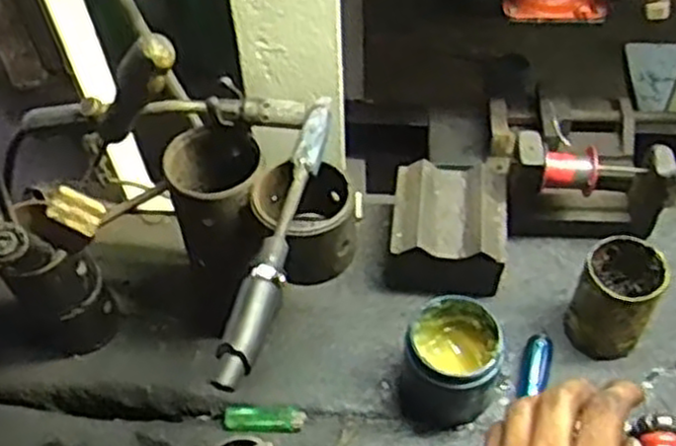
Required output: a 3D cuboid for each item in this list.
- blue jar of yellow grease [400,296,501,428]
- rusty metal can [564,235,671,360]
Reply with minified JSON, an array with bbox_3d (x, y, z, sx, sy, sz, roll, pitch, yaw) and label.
[{"bbox_3d":[0.110,0.137,0.746,0.084,0.109,0.089,-1,52,2],"label":"blue jar of yellow grease"},{"bbox_3d":[0.276,0.078,0.770,0.070,0.114,0.077,-1,52,2],"label":"rusty metal can"}]

